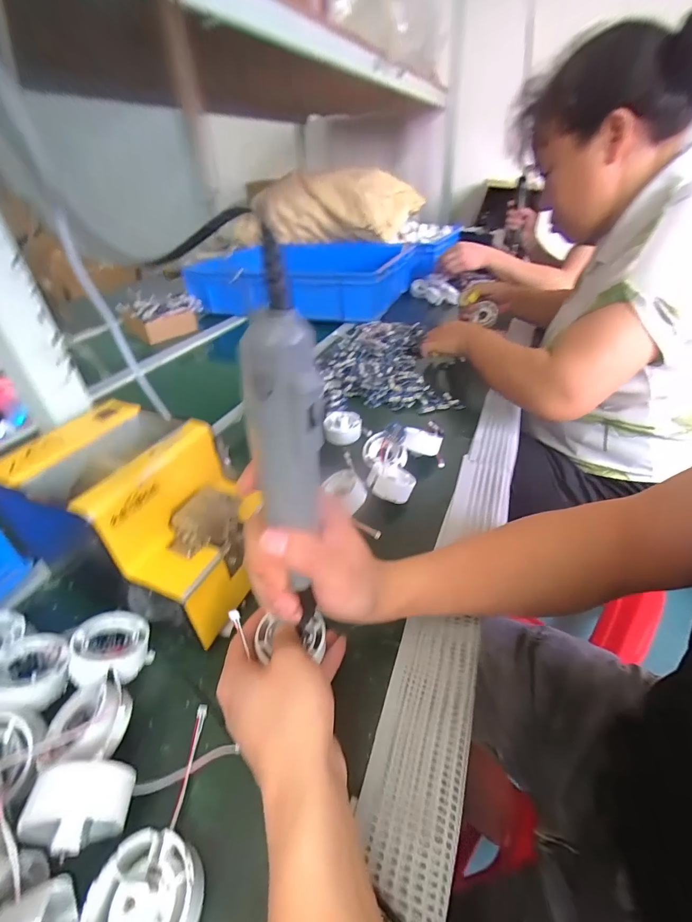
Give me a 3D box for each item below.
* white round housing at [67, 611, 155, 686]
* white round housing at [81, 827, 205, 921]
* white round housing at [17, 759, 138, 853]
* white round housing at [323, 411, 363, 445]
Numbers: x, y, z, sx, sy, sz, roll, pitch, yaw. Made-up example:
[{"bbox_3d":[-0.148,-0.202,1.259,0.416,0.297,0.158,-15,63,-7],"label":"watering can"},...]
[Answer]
[{"bbox_3d":[-0.190,0.153,0.305,0.055,0.022,0.055,13,15,-4],"label":"white round housing"},{"bbox_3d":[-0.104,0.234,0.199,0.058,0.031,0.054,-2,37,1],"label":"white round housing"},{"bbox_3d":[-0.153,0.203,0.221,0.048,0.049,0.035,-6,37,-4],"label":"white round housing"},{"bbox_3d":[-0.005,-0.051,0.573,0.057,0.033,0.057,-2,37,1],"label":"white round housing"}]

